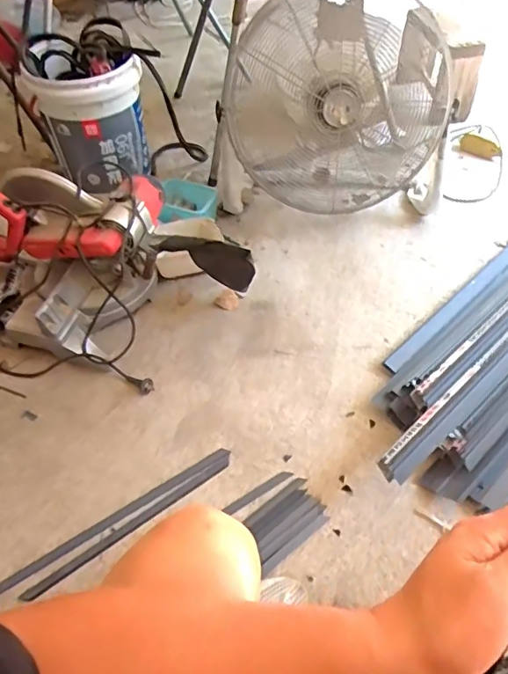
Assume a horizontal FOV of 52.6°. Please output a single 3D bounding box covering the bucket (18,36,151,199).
[{"bbox_3d":[-0.465,-0.633,1.466,0.268,0.308,0.301,-31,57,-21],"label":"bucket"}]

